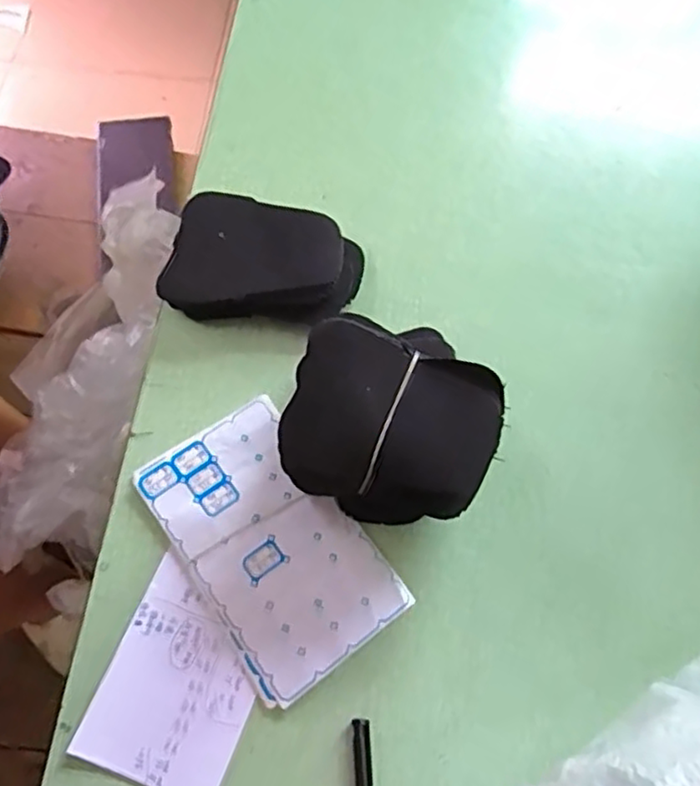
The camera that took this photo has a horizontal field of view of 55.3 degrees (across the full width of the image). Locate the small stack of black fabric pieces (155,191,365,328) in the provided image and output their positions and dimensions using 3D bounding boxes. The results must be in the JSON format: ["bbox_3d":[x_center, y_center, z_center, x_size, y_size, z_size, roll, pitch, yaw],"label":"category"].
[{"bbox_3d":[-0.075,-0.110,0.577,0.163,0.037,0.116,13,68,4],"label":"small stack of black fabric pieces"}]

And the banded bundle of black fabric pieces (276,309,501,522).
[{"bbox_3d":[0.027,0.022,0.496,0.147,0.098,0.128,18,69,5],"label":"banded bundle of black fabric pieces"}]

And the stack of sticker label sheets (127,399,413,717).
[{"bbox_3d":[-0.061,0.111,0.502,0.123,0.008,0.200,-33,72,-14],"label":"stack of sticker label sheets"}]

